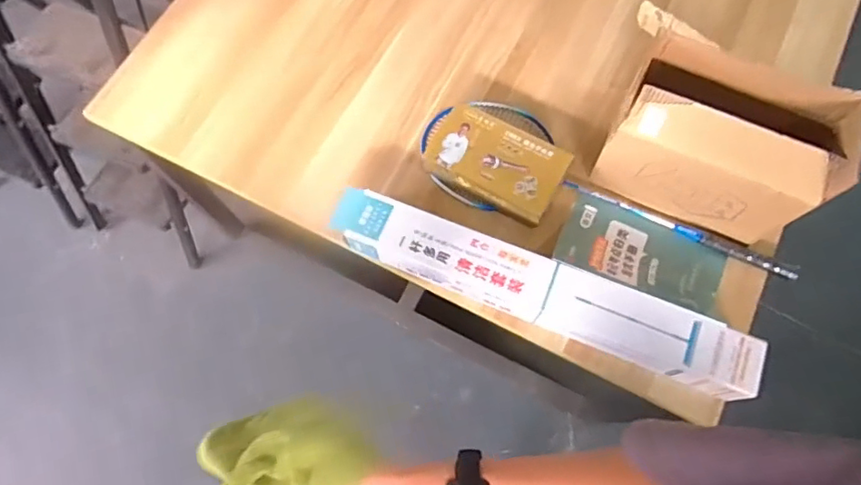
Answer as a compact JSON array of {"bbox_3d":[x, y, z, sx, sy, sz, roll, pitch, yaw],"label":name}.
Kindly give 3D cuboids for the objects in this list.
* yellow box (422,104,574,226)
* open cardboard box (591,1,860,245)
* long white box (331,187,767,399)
[{"bbox_3d":[0.108,-0.138,0.921,0.223,0.047,0.134,31,73,11],"label":"yellow box"},{"bbox_3d":[0.434,-0.151,0.845,0.330,0.259,0.177,17,71,6],"label":"open cardboard box"},{"bbox_3d":[0.160,0.073,0.855,0.637,0.104,0.093,21,72,8],"label":"long white box"}]

